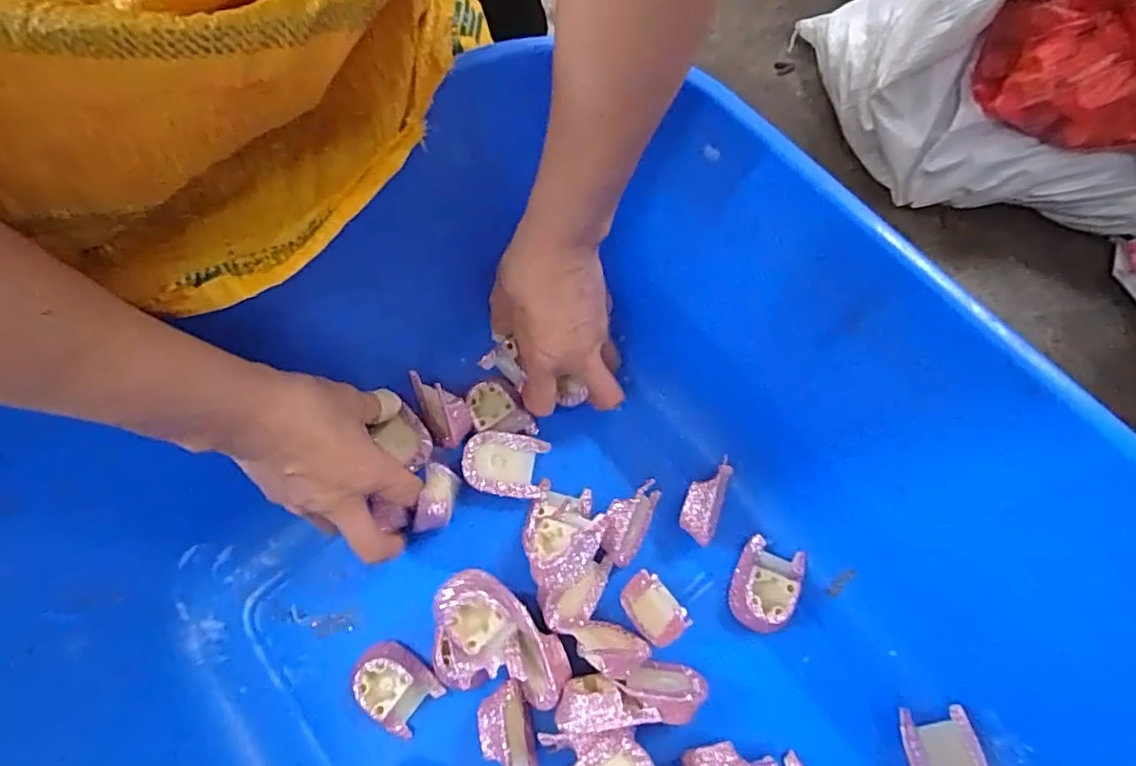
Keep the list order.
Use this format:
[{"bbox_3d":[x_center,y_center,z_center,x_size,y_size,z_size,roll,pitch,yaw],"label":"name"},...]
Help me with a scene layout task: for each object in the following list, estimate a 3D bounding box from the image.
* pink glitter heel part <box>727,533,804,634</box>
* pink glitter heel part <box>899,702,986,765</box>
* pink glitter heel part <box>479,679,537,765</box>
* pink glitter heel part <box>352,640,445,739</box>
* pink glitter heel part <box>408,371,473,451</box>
[{"bbox_3d":[0.126,0.128,0.376,0.037,0.021,0.054,27,77,8],"label":"pink glitter heel part"},{"bbox_3d":[0.216,0.217,0.340,0.040,0.013,0.055,-12,74,-2],"label":"pink glitter heel part"},{"bbox_3d":[-0.036,0.207,0.346,0.024,0.034,0.056,-13,74,-3],"label":"pink glitter heel part"},{"bbox_3d":[-0.109,0.187,0.369,0.052,0.023,0.037,41,79,11],"label":"pink glitter heel part"},{"bbox_3d":[-0.085,0.015,0.399,0.029,0.028,0.055,-22,75,-5],"label":"pink glitter heel part"}]

